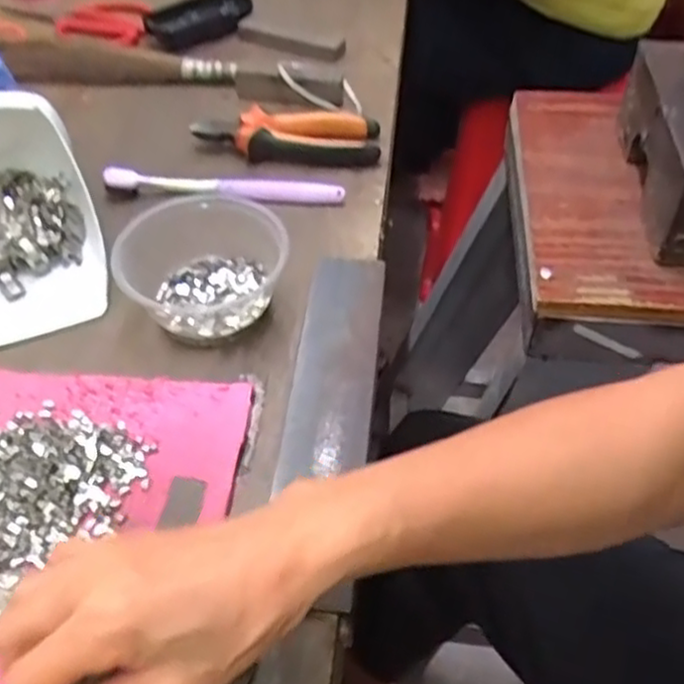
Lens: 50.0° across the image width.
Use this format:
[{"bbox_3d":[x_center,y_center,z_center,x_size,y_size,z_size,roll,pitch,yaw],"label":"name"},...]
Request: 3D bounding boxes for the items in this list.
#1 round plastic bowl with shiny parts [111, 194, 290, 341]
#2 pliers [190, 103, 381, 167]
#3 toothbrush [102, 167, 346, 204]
[{"bbox_3d":[-0.088,-0.047,0.470,0.089,0.057,0.101,17,50,16],"label":"round plastic bowl with shiny parts"},{"bbox_3d":[-0.045,-0.175,0.609,0.150,0.022,0.061,3,48,4],"label":"pliers"},{"bbox_3d":[-0.091,-0.120,0.563,0.182,0.014,0.021,0,48,2],"label":"toothbrush"}]

